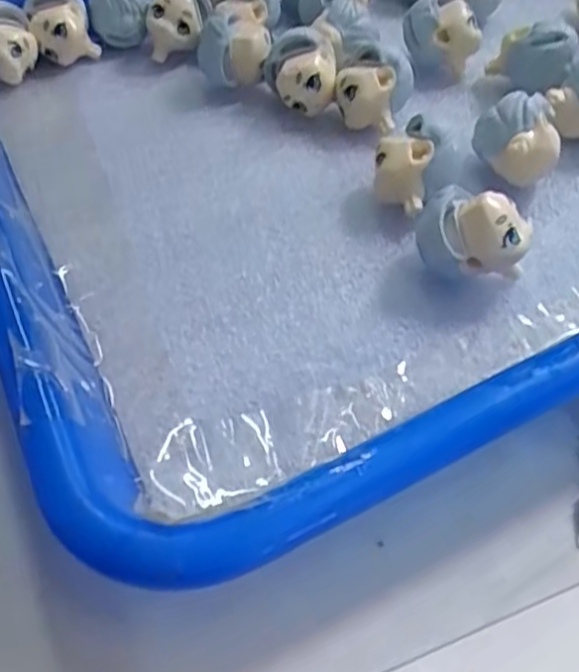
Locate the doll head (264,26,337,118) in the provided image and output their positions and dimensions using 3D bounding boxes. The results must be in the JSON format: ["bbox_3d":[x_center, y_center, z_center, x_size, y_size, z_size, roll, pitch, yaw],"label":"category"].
[{"bbox_3d":[0.004,-0.088,0.231,0.023,0.024,0.021,-4,50,-1],"label":"doll head"}]

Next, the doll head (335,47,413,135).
[{"bbox_3d":[0.028,-0.081,0.225,0.022,0.022,0.021,-1,50,1],"label":"doll head"}]

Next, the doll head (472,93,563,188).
[{"bbox_3d":[0.067,-0.057,0.205,0.024,0.023,0.021,11,51,12],"label":"doll head"}]

